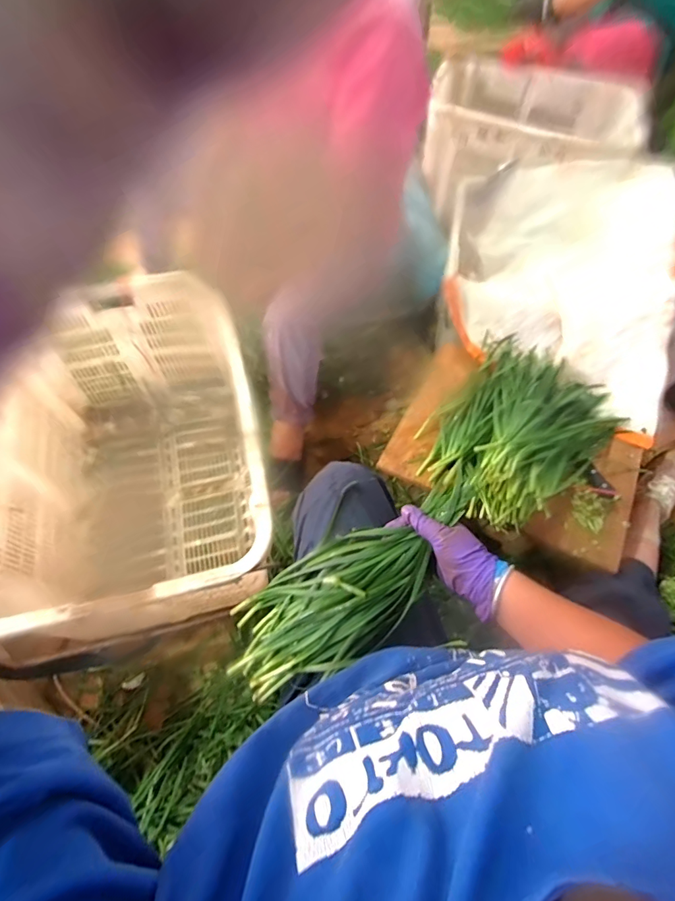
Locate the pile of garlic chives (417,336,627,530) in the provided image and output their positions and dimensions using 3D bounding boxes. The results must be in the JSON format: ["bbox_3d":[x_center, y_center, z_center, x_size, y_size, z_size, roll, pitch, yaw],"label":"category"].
[{"bbox_3d":[0.359,-0.066,0.863,0.307,0.143,0.433,41,67,19],"label":"pile of garlic chives"}]

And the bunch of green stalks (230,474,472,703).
[{"bbox_3d":[0.027,0.166,0.544,0.323,0.087,0.138,-37,66,3],"label":"bunch of green stalks"}]

